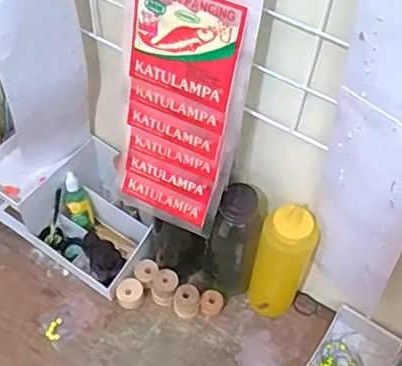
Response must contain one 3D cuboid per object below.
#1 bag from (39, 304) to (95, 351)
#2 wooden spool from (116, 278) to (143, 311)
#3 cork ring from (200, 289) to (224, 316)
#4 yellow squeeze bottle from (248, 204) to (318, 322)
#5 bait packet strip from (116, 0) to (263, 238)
[{"bbox_3d":[-0.168,0.174,0.702,0.060,0.005,0.045,-33,61,-24],"label":"bag"},{"bbox_3d":[-0.091,0.143,0.717,0.033,0.025,0.031,1,53,-2],"label":"wooden spool"},{"bbox_3d":[0.014,0.153,0.713,0.026,0.028,0.028,1,53,-2],"label":"cork ring"},{"bbox_3d":[0.094,0.097,0.655,0.059,0.191,0.056,1,53,-2],"label":"yellow squeeze bottle"},{"bbox_3d":[-0.018,-0.086,0.506,0.114,0.347,0.015,22,44,12],"label":"bait packet strip"}]

